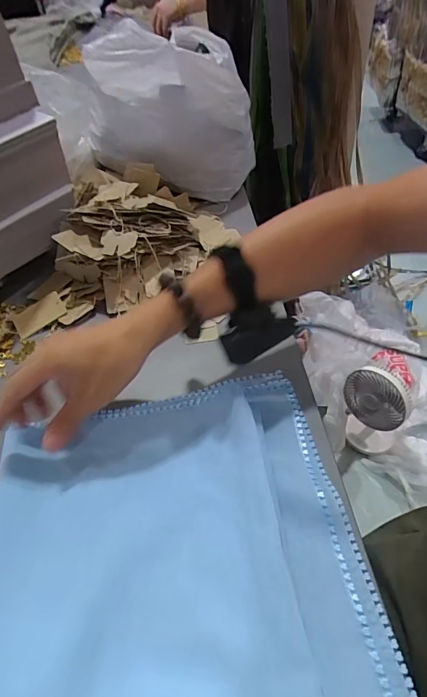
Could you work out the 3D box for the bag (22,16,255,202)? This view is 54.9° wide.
[{"bbox_3d":[-0.087,-0.377,0.651,0.288,0.196,0.196,9,51,15],"label":"bag"}]

